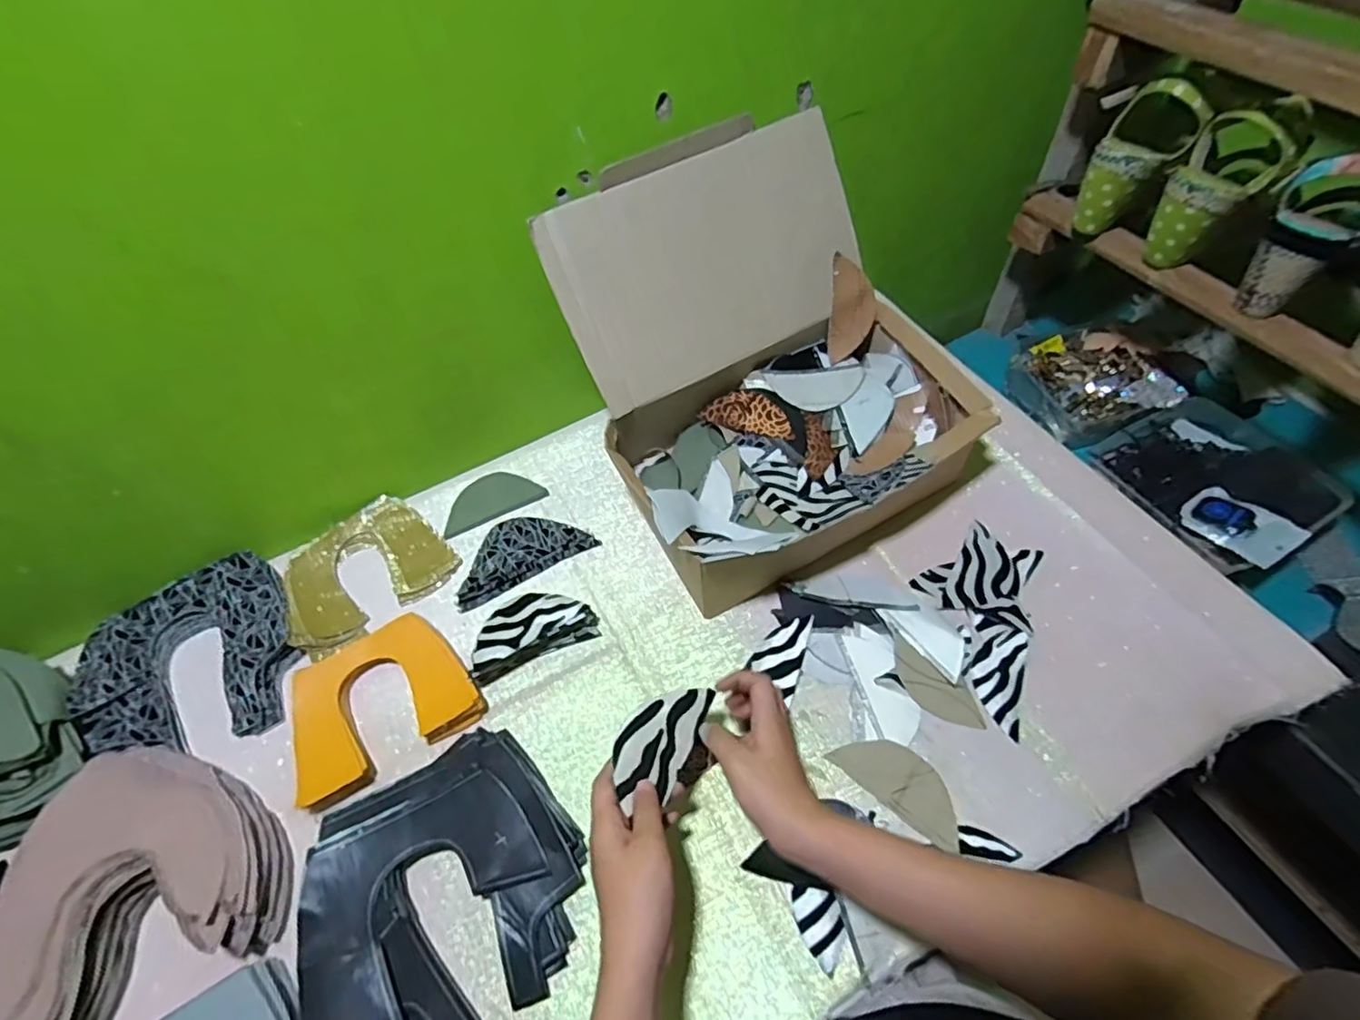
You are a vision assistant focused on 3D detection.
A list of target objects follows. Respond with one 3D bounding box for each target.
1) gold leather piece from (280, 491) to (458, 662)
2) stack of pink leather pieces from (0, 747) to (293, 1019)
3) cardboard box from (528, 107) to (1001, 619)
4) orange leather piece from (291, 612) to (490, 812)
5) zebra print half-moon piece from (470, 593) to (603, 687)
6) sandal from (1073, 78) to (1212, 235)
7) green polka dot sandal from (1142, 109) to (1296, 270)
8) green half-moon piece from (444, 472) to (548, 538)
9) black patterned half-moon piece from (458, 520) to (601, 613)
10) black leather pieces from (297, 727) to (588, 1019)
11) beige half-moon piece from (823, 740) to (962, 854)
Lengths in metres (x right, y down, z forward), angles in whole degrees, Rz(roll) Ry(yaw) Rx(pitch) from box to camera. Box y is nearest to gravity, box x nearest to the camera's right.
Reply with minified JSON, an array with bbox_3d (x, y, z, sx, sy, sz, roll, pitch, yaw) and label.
[{"bbox_3d":[-0.330,0.060,0.650,0.160,0.028,0.129,-37,63,-18],"label":"gold leather piece"},{"bbox_3d":[-0.419,0.282,0.485,0.179,0.057,0.182,-26,60,-12],"label":"stack of pink leather pieces"},{"bbox_3d":[0.084,-0.142,0.606,0.324,0.259,0.324,-23,59,-10],"label":"cardboard box"},{"bbox_3d":[-0.270,0.171,0.561,0.159,0.018,0.124,-29,63,-13],"label":"orange leather piece"},{"bbox_3d":[-0.141,0.113,0.589,0.119,0.046,0.049,-23,59,-10],"label":"zebra print half-moon piece"},{"bbox_3d":[0.452,-0.360,0.642,0.053,0.144,0.080,-13,55,-32],"label":"sandal"},{"bbox_3d":[0.518,-0.306,0.609,0.078,0.135,0.077,36,65,25],"label":"green polka dot sandal"},{"bbox_3d":[-0.212,-0.016,0.701,0.111,0.004,0.060,-24,59,-10],"label":"green half-moon piece"},{"bbox_3d":[-0.171,0.043,0.659,0.146,0.014,0.073,-28,60,-13],"label":"black patterned half-moon piece"},{"bbox_3d":[-0.182,0.295,0.480,0.204,0.035,0.191,-31,61,-14],"label":"black leather pieces"},{"bbox_3d":[0.183,0.223,0.515,0.108,0.004,0.049,34,66,26],"label":"beige half-moon piece"}]

